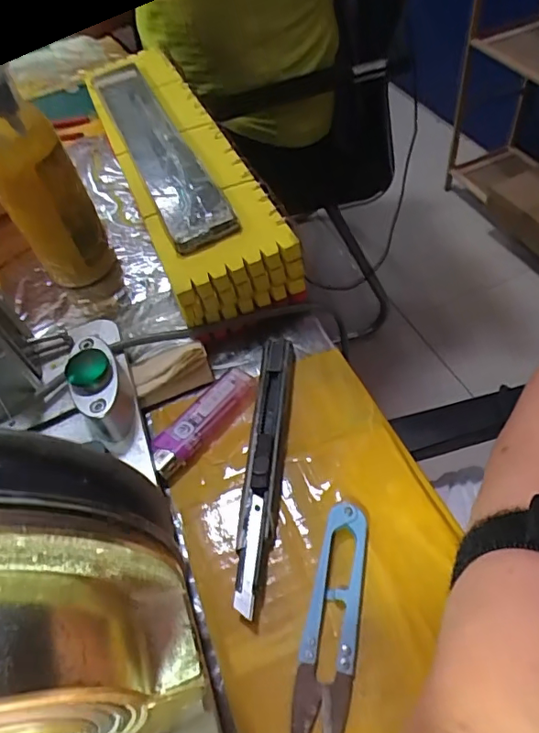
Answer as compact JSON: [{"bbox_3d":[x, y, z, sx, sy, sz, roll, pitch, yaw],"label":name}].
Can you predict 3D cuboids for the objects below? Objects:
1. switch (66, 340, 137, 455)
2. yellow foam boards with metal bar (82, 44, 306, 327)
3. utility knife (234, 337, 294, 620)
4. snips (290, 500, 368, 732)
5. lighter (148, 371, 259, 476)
[{"bbox_3d":[-0.093,0.014,0.292,0.029,0.036,0.062,-19,52,-7],"label":"switch"},{"bbox_3d":[-0.079,-0.170,0.433,0.086,0.053,0.362,-21,51,-8],"label":"yellow foam boards with metal bar"},{"bbox_3d":[-0.002,0.047,0.281,0.018,0.010,0.159,1,53,9],"label":"utility knife"},{"bbox_3d":[0.027,0.108,0.226,0.022,0.013,0.100,6,54,13],"label":"snips"},{"bbox_3d":[-0.037,0.030,0.302,0.024,0.012,0.075,28,61,26],"label":"lighter"}]

